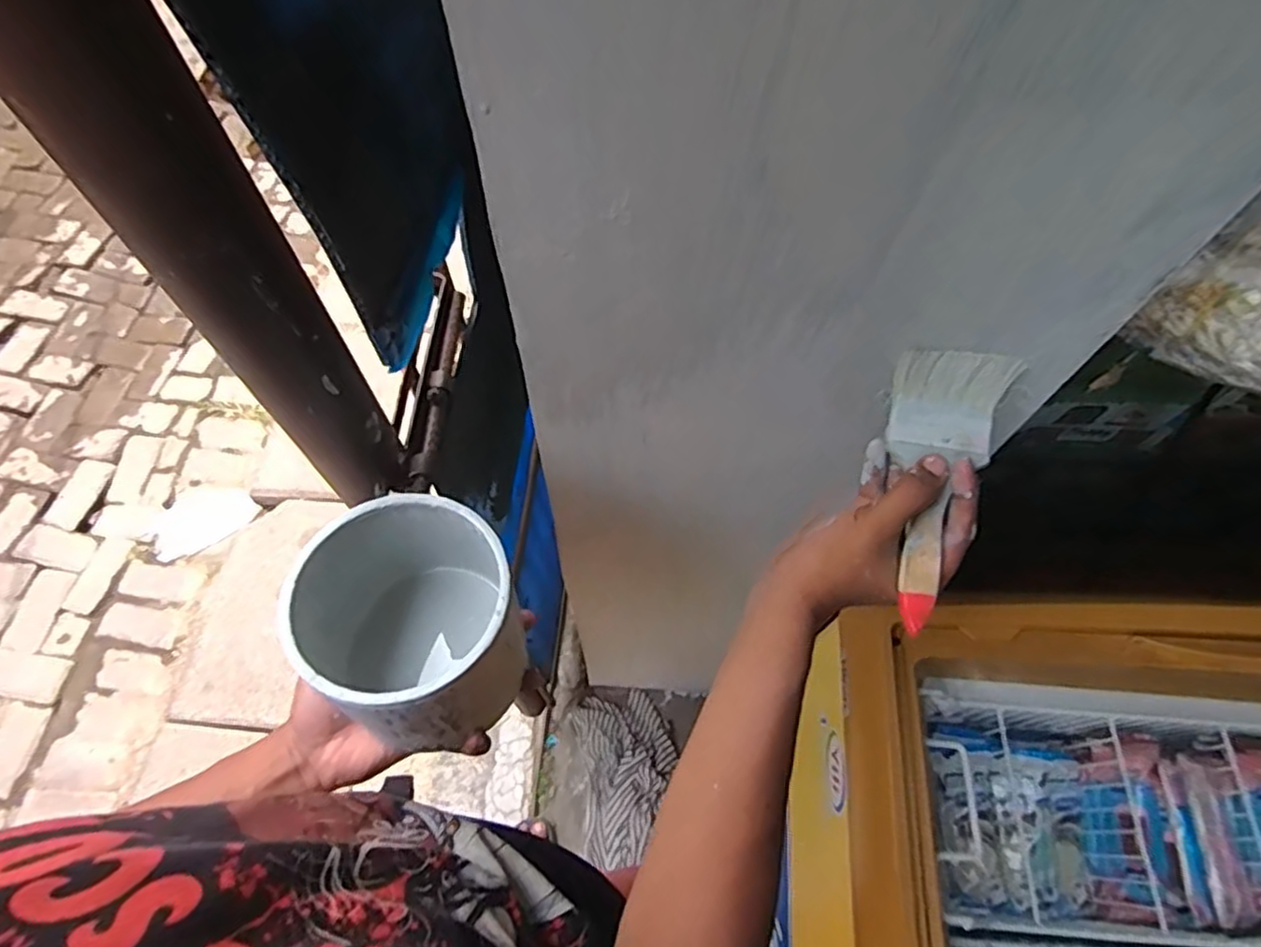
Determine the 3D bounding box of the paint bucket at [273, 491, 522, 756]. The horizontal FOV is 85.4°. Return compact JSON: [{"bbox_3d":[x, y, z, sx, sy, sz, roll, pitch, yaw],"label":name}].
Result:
[{"bbox_3d":[-0.131,0.095,0.436,0.120,0.124,0.125,0,62,-1],"label":"paint bucket"}]

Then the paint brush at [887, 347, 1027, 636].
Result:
[{"bbox_3d":[0.180,0.009,0.408,0.065,0.028,0.162,12,85,5],"label":"paint brush"}]

